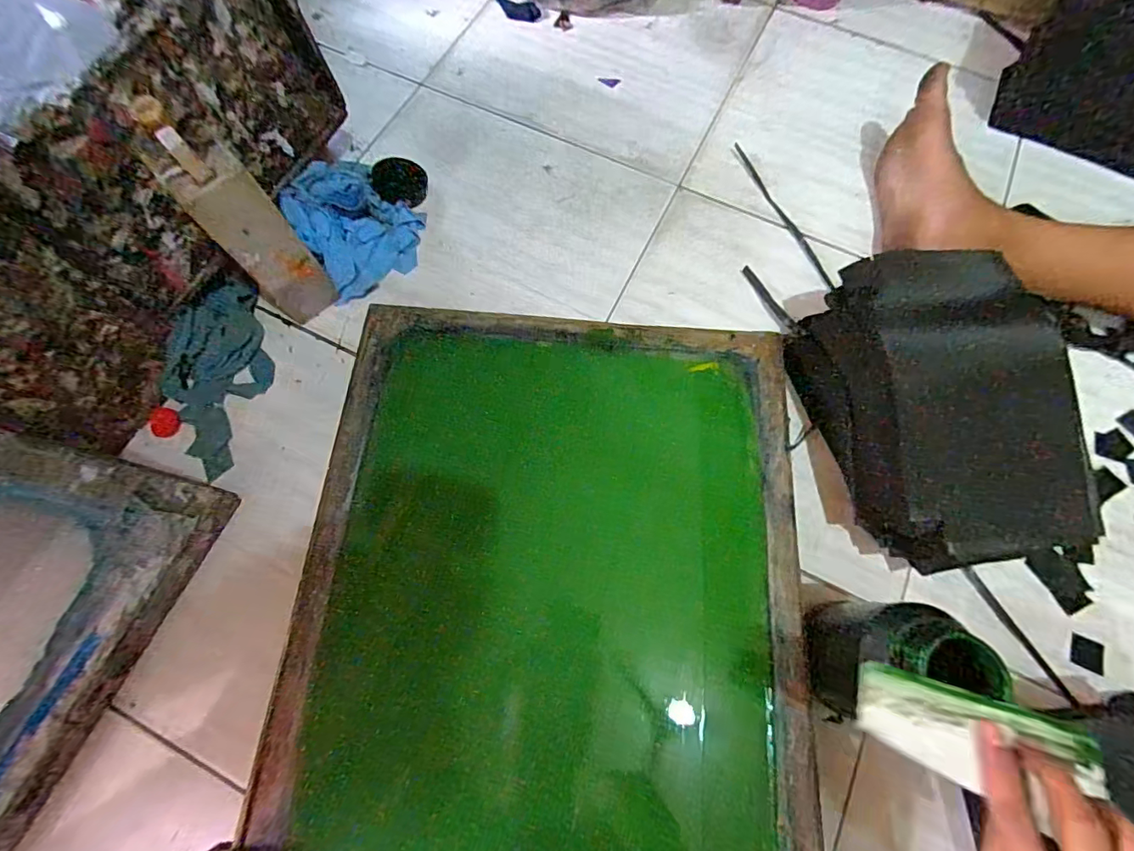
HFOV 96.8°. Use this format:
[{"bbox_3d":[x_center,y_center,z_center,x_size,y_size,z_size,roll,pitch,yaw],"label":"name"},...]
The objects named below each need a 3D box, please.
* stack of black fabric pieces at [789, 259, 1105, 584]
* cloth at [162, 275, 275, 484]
[{"bbox_3d":[0.348,-0.018,0.483,0.164,0.137,0.287,-7,70,-3],"label":"stack of black fabric pieces"},{"bbox_3d":[-0.375,-0.056,0.541,0.090,0.051,0.207,11,70,3],"label":"cloth"}]

